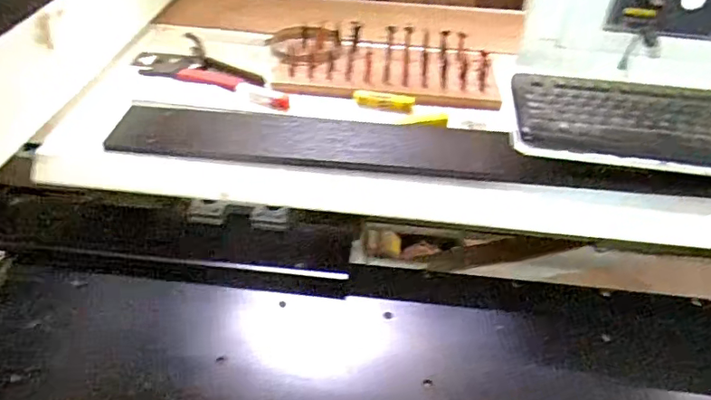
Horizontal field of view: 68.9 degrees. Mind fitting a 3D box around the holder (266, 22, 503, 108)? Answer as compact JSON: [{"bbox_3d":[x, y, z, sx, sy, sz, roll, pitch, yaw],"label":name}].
[{"bbox_3d":[0.044,-0.251,0.934,0.395,0.045,0.226,0,42,-3],"label":"holder"}]

